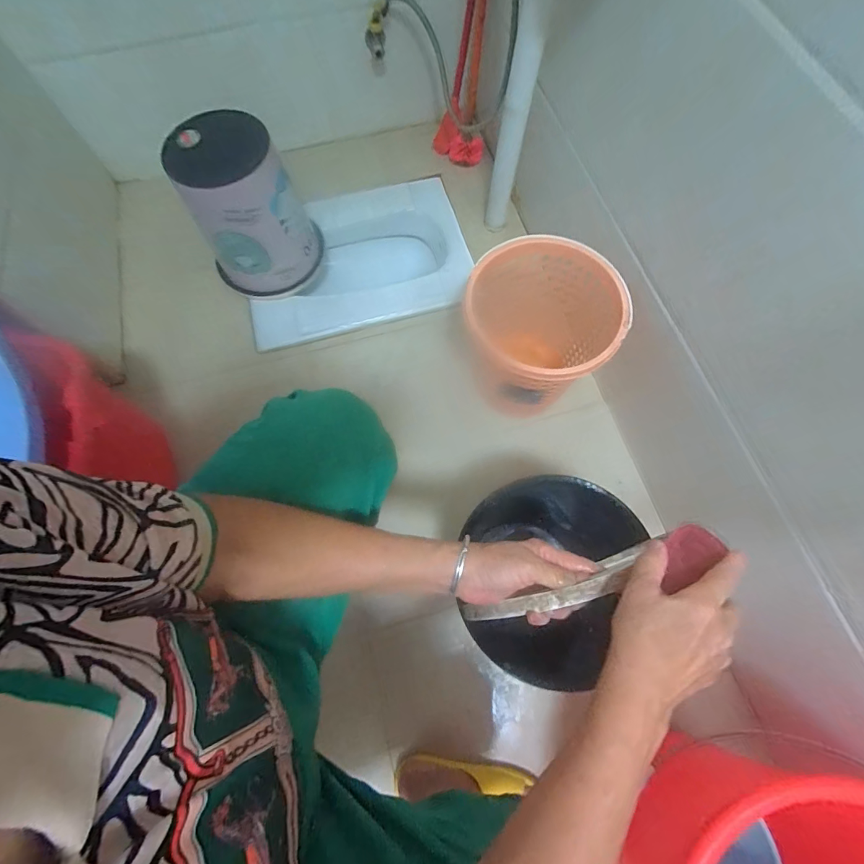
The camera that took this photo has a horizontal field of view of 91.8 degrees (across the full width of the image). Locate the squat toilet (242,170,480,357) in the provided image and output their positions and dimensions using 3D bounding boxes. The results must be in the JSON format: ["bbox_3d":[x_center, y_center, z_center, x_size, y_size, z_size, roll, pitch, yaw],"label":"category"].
[{"bbox_3d":[-0.183,-0.407,1.088,0.536,0.166,0.409,-14,71,-4],"label":"squat toilet"}]

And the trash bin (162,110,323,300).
[{"bbox_3d":[-0.381,-0.461,0.894,0.226,0.280,0.226,-30,72,-9],"label":"trash bin"}]

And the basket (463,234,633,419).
[{"bbox_3d":[0.187,-0.174,0.768,0.245,0.240,0.245,0,70,1],"label":"basket"}]

